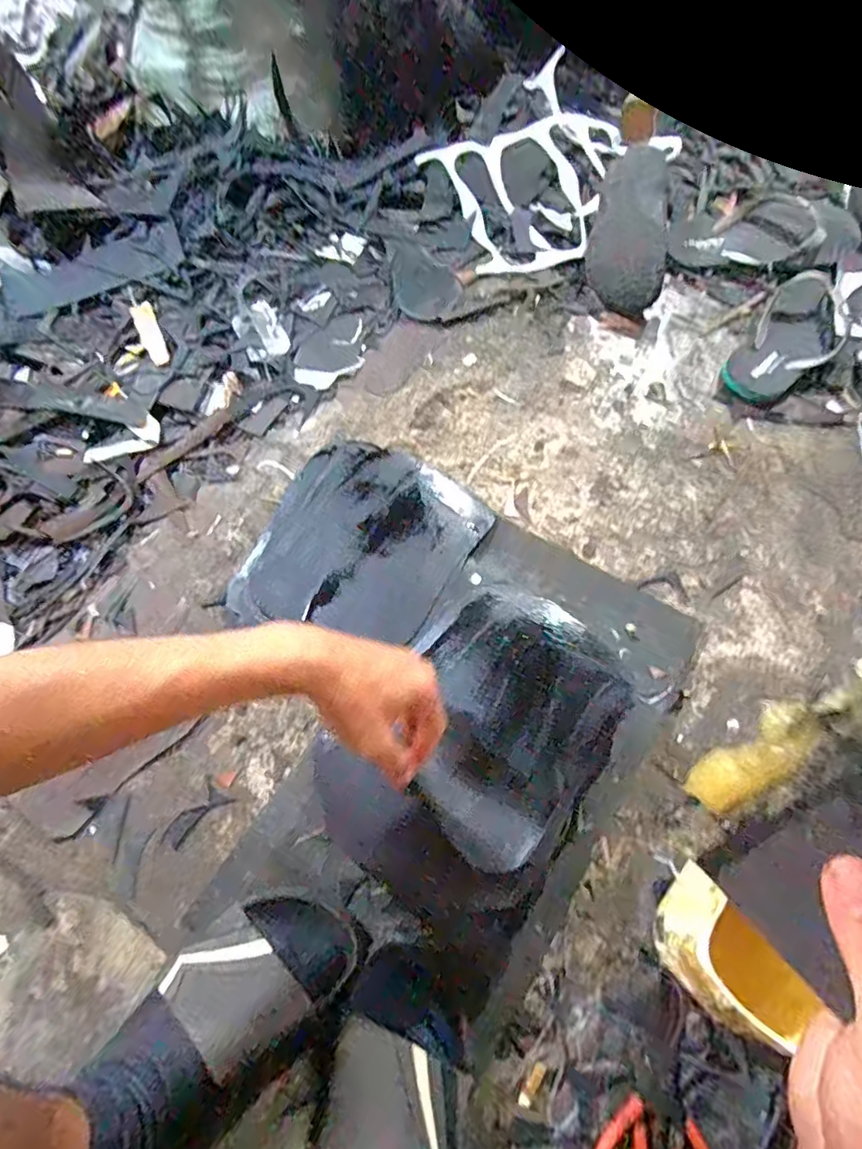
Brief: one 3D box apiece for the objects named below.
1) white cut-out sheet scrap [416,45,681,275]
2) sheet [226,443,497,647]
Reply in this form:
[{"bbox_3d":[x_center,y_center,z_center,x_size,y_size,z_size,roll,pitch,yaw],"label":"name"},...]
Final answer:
[{"bbox_3d":[0.191,-0.629,0.872,0.384,0.058,0.300,-31,76,-5],"label":"white cut-out sheet scrap"},{"bbox_3d":[-0.079,-0.036,0.654,0.223,0.026,0.253,28,68,9],"label":"sheet"}]

